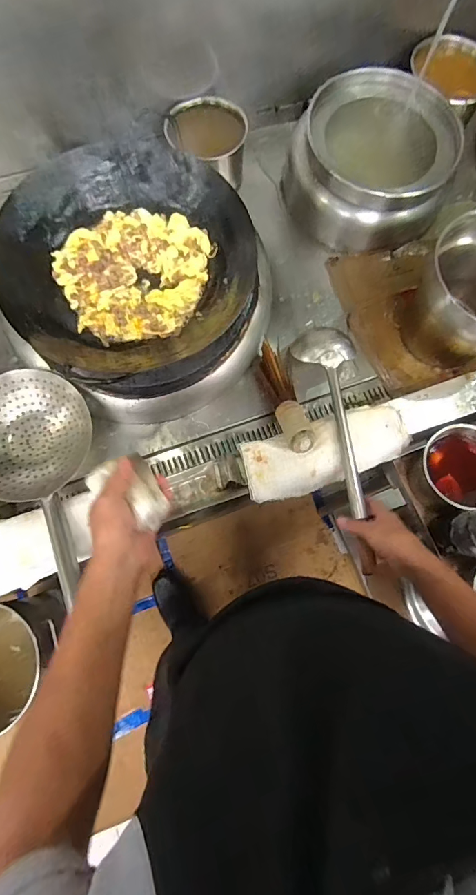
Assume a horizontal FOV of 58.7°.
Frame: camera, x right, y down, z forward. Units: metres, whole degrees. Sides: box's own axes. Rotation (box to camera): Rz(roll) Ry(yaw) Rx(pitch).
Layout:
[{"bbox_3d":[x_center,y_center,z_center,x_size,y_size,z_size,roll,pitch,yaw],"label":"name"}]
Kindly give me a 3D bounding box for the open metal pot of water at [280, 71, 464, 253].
[{"bbox_3d":[0.308,-0.644,0.977,0.298,0.208,0.342,-43,80,-12],"label":"open metal pot of water"}]

